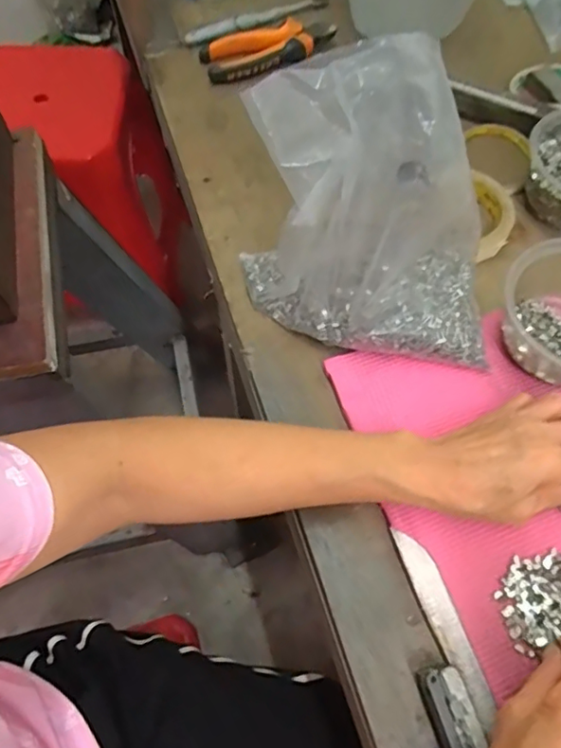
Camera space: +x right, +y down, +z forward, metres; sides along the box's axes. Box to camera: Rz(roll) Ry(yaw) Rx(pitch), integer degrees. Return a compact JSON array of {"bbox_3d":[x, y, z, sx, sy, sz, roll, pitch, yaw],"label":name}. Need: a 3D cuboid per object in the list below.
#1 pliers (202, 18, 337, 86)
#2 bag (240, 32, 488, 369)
[{"bbox_3d":[-0.009,-0.356,0.613,0.149,0.021,0.059,-16,66,-9],"label":"pliers"},{"bbox_3d":[0.066,-0.107,0.399,0.178,0.193,0.121,2,65,1],"label":"bag"}]

